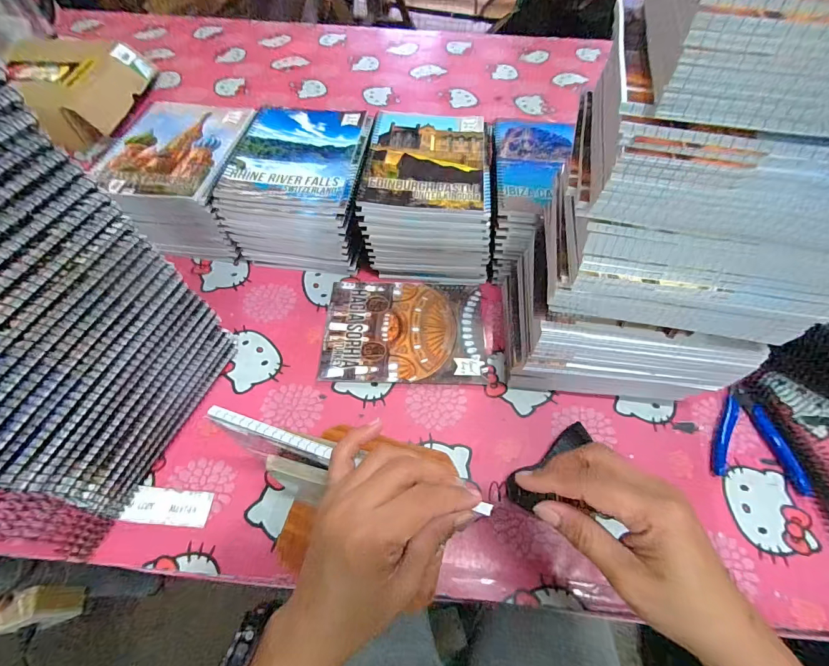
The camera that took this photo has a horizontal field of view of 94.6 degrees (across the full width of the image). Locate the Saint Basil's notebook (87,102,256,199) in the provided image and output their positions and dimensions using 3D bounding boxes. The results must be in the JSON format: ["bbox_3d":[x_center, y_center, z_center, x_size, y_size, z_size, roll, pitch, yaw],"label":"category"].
[{"bbox_3d":[-0.308,-0.244,0.493,0.154,0.011,0.197,4,57,2],"label":"Saint Basil's notebook"}]

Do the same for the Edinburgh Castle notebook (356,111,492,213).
[{"bbox_3d":[0.019,-0.226,0.491,0.154,0.008,0.196,4,57,2],"label":"Edinburgh Castle notebook"}]

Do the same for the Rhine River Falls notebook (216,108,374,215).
[{"bbox_3d":[-0.146,-0.235,0.495,0.162,0.014,0.189,5,57,3],"label":"Rhine River Falls notebook"}]

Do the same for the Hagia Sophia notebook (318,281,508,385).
[{"bbox_3d":[0.003,-0.005,0.482,0.223,0.008,0.146,0,57,0],"label":"Hagia Sophia notebook"}]

